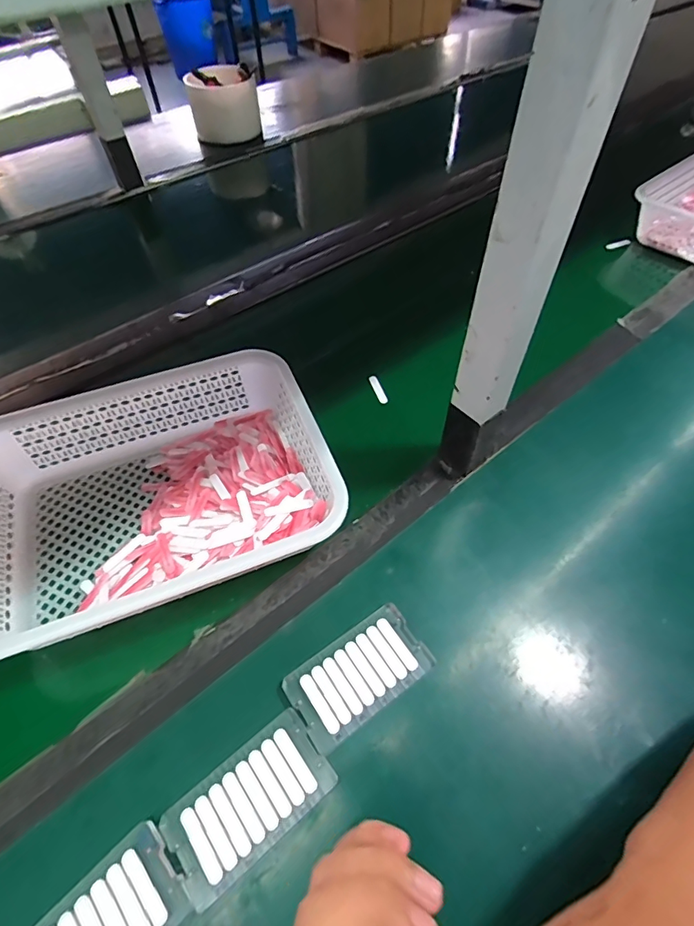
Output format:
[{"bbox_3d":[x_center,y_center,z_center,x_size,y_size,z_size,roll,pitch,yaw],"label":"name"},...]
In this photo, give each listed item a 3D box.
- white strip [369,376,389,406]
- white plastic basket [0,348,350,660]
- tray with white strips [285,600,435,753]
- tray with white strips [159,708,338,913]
[{"bbox_3d":[0.043,-0.099,0.624,0.012,0.004,0.050,-29,58,11],"label":"white strip"},{"bbox_3d":[-0.202,0.031,0.482,0.357,0.082,0.252,-19,56,-12],"label":"white plastic basket"},{"bbox_3d":[0.011,0.184,0.406,0.120,0.010,0.067,-30,59,-19],"label":"tray with white strips"},{"bbox_3d":[-0.074,0.260,0.355,0.120,0.010,0.066,-33,60,-21],"label":"tray with white strips"}]

